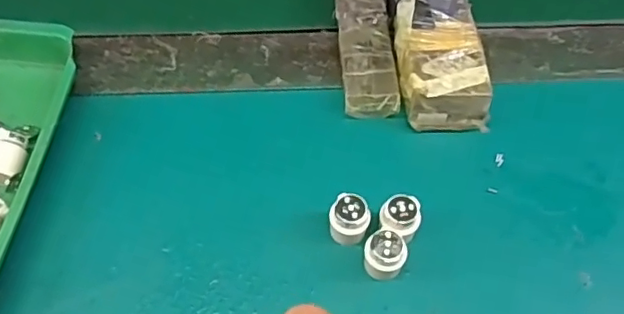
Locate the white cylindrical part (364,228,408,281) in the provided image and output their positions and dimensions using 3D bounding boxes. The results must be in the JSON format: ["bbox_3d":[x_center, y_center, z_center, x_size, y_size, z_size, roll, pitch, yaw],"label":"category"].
[{"bbox_3d":[0.038,0.053,0.304,0.020,0.027,0.022,1,58,-1],"label":"white cylindrical part"}]

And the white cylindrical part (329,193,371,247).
[{"bbox_3d":[0.020,0.036,0.315,0.020,0.030,0.021,1,58,-1],"label":"white cylindrical part"}]

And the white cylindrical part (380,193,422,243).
[{"bbox_3d":[0.047,0.035,0.315,0.020,0.028,0.021,1,58,-1],"label":"white cylindrical part"}]

